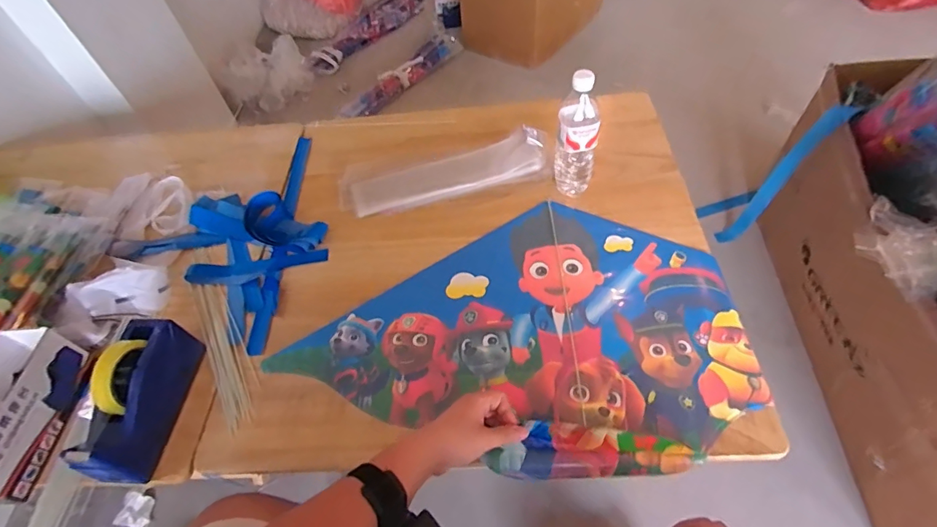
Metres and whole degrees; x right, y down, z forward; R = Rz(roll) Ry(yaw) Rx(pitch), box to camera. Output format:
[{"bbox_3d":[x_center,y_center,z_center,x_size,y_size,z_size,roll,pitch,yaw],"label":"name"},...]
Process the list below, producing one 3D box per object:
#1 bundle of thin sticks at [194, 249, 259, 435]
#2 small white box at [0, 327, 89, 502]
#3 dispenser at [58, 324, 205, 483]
[{"bbox_3d":[-0.413,0.102,0.774,0.054,0.013,0.373,-28,57,-14],"label":"bundle of thin sticks"},{"bbox_3d":[-0.633,0.206,0.640,0.083,0.098,0.216,-3,55,3],"label":"small white box"},{"bbox_3d":[-0.454,0.185,0.643,0.063,0.128,0.205,-4,55,3],"label":"dispenser"}]

